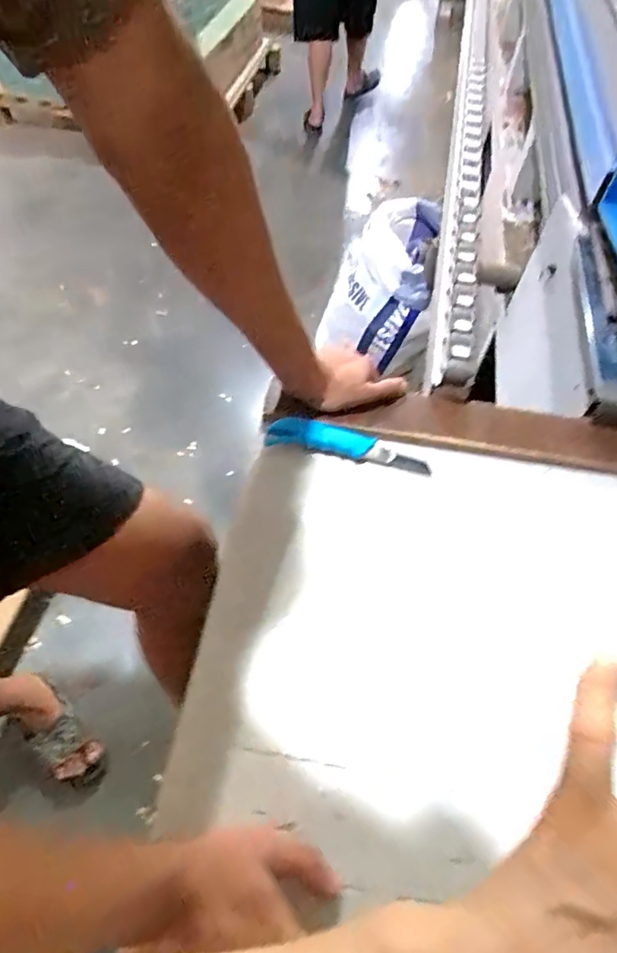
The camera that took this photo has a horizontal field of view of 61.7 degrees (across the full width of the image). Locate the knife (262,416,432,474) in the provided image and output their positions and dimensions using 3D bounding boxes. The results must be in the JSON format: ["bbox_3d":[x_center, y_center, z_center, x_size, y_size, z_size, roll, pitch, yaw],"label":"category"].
[{"bbox_3d":[0.046,-0.040,0.608,0.192,0.016,0.035,11,57,3],"label":"knife"}]

